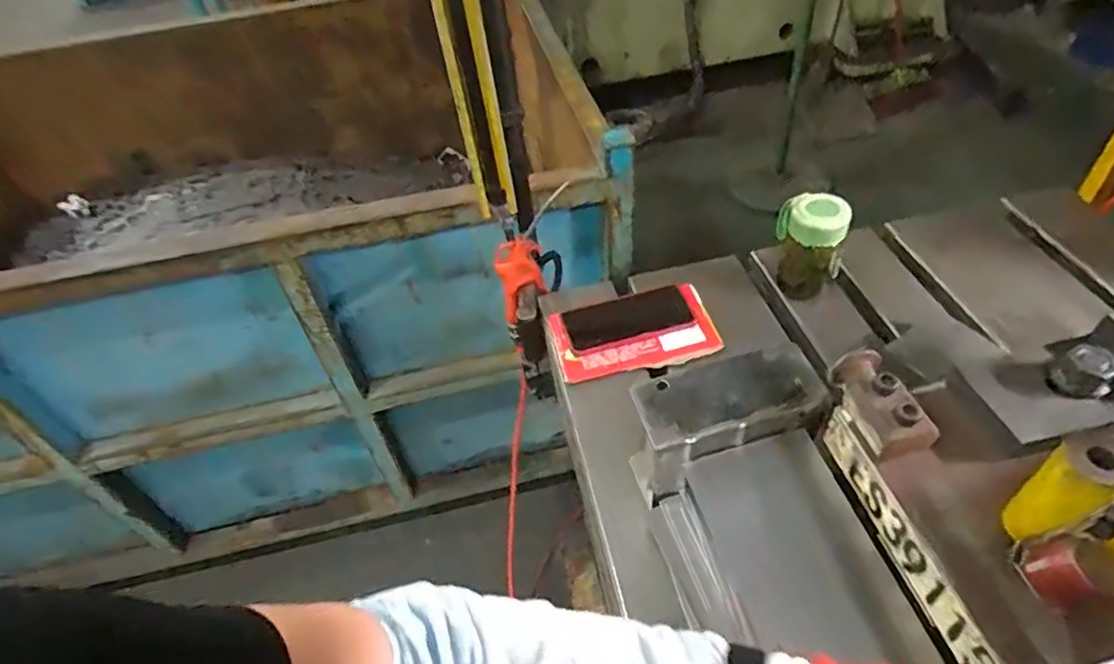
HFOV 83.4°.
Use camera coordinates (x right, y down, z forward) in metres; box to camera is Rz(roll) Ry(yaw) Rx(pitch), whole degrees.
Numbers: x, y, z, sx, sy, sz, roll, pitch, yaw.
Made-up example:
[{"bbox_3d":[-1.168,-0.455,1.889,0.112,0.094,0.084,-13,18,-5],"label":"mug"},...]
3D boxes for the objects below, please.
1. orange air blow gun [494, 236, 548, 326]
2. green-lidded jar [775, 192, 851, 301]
[{"bbox_3d":[-0.051,-0.067,0.901,0.062,0.149,0.029,-9,46,-3],"label":"orange air blow gun"},{"bbox_3d":[0.318,-0.109,0.796,0.077,0.131,0.058,10,49,15],"label":"green-lidded jar"}]

